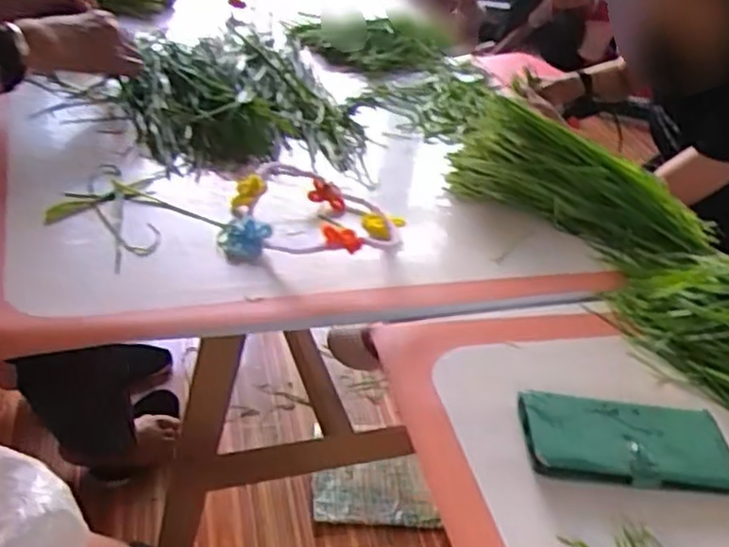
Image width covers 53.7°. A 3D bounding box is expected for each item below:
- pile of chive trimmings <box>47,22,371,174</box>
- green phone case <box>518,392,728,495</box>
[{"bbox_3d":[-0.160,-0.218,0.918,0.313,0.069,0.308,29,38,23],"label":"pile of chive trimmings"},{"bbox_3d":[0.205,0.127,0.555,0.162,0.019,0.077,7,35,-7],"label":"green phone case"}]

